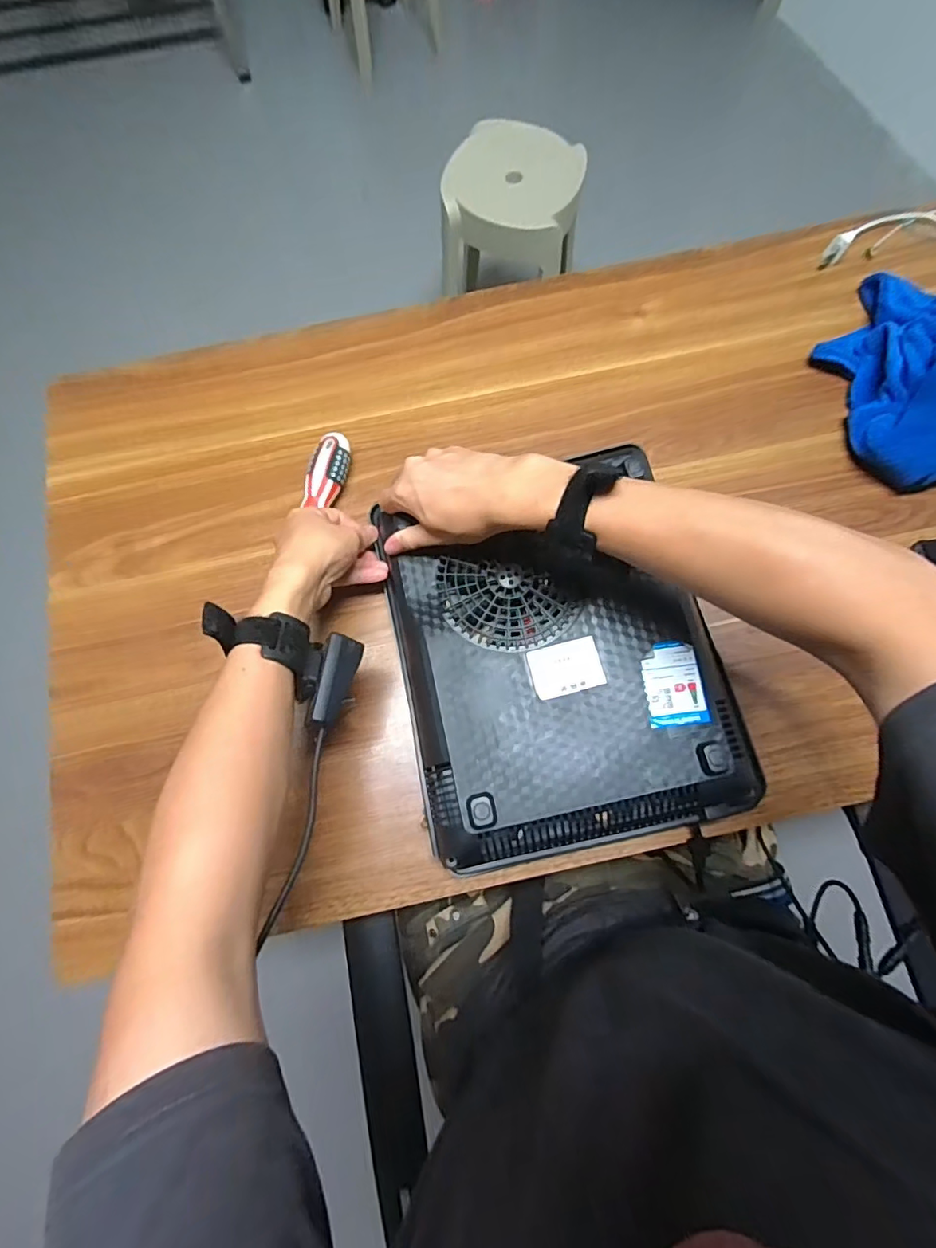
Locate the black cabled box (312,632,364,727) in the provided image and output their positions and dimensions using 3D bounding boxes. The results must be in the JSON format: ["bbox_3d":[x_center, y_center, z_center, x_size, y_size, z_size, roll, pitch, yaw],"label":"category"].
[{"bbox_3d":[-0.099,0.041,0.407,0.020,0.022,0.067,13,75,5],"label":"black cabled box"}]

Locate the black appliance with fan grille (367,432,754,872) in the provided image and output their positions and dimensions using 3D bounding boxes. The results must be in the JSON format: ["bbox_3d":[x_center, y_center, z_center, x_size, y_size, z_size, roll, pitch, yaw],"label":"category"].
[{"bbox_3d":[0.071,0.024,0.469,0.255,0.065,0.318,-12,75,-2],"label":"black appliance with fan grille"}]

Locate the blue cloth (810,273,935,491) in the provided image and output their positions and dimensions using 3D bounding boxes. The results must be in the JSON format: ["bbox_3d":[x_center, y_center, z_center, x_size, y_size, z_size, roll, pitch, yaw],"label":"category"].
[{"bbox_3d":[0.424,-0.255,0.530,0.124,0.075,0.252,5,75,3],"label":"blue cloth"}]

